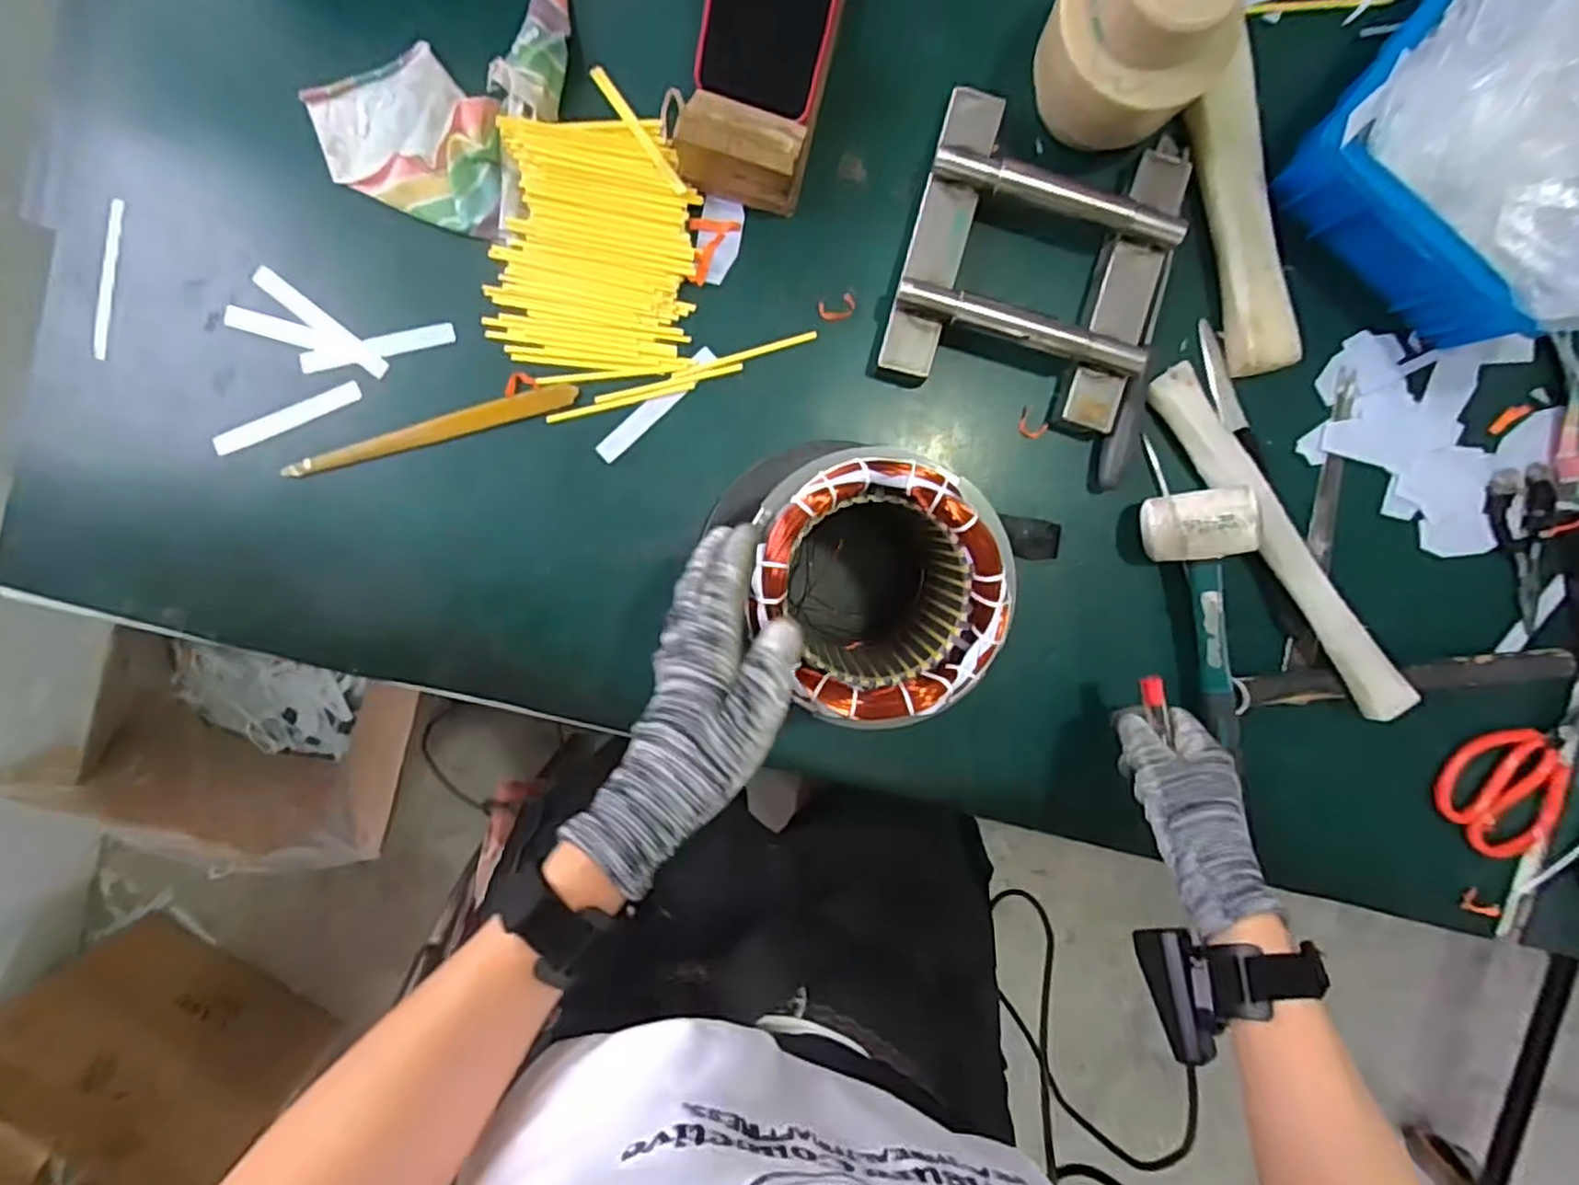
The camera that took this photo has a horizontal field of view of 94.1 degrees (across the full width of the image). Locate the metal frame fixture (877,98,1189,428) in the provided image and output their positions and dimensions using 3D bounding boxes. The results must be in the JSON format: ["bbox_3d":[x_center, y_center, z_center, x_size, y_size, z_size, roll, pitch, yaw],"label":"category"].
[{"bbox_3d":[0.176,-0.234,0.518,0.182,0.041,0.206,15,94,-3],"label":"metal frame fixture"}]

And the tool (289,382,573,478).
[{"bbox_3d":[-0.261,-0.120,0.537,0.213,0.005,0.019,-14,94,0],"label":"tool"}]

